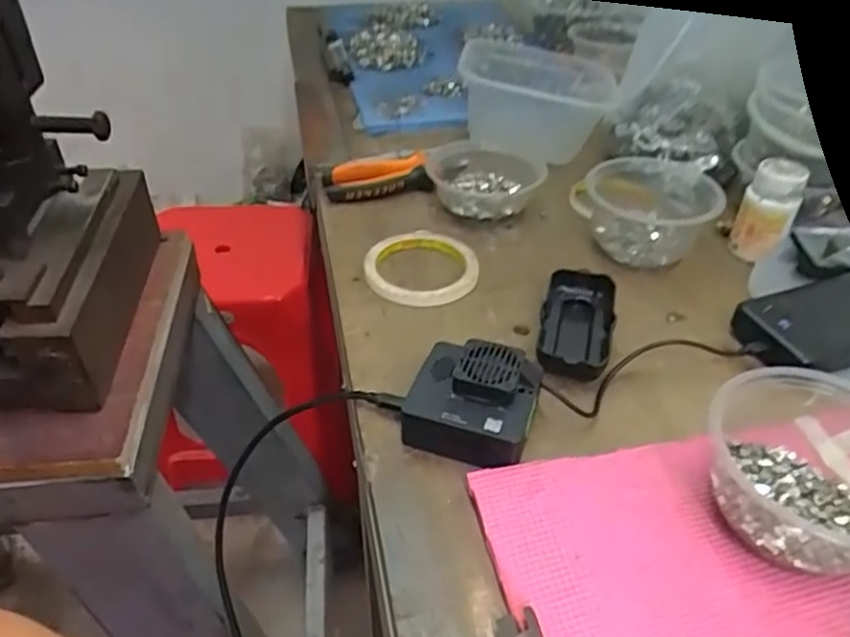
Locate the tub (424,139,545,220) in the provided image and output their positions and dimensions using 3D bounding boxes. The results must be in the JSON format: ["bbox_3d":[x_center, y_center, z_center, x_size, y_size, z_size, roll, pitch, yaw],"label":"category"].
[{"bbox_3d":[0.060,-0.140,0.661,0.115,0.044,0.099,5,40,8],"label":"tub"}]

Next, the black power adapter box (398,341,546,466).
[{"bbox_3d":[0.030,0.053,0.427,0.078,0.044,0.074,13,42,17],"label":"black power adapter box"}]

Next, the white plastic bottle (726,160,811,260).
[{"bbox_3d":[0.301,-0.096,0.578,0.045,0.072,0.046,19,44,23],"label":"white plastic bottle"}]

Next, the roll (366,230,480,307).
[{"bbox_3d":[-0.003,-0.045,0.578,0.097,0.017,0.097,-1,40,1],"label":"roll"}]

